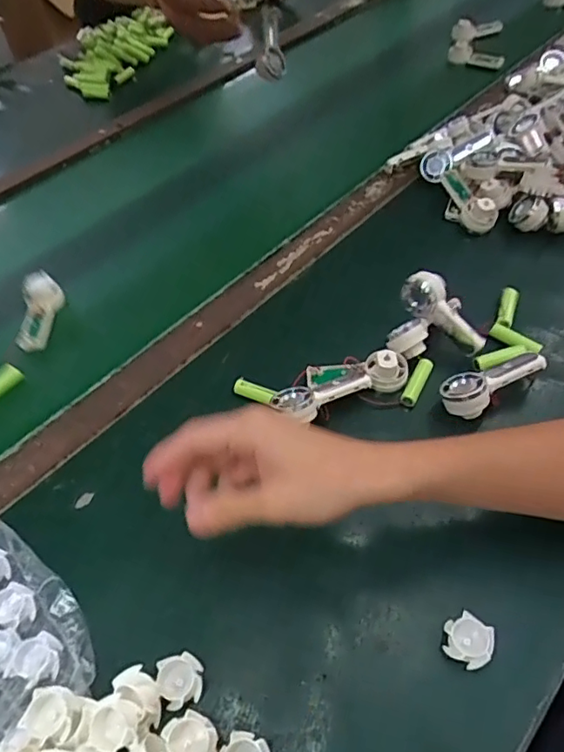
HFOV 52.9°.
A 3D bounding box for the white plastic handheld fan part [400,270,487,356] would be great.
[{"bbox_3d":[0.152,-0.059,0.532,0.091,0.041,0.023,47,64,5],"label":"white plastic handheld fan part"}]

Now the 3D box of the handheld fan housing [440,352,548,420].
[{"bbox_3d":[0.179,0.003,0.497,0.090,0.030,0.043,-27,54,-17],"label":"handheld fan housing"}]

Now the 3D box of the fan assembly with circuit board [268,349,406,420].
[{"bbox_3d":[0.053,0.003,0.516,0.126,0.025,0.053,-23,53,-14],"label":"fan assembly with circuit board"}]

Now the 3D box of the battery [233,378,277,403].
[{"bbox_3d":[-0.025,0.015,0.525,0.042,0.014,0.011,19,55,19],"label":"battery"}]

